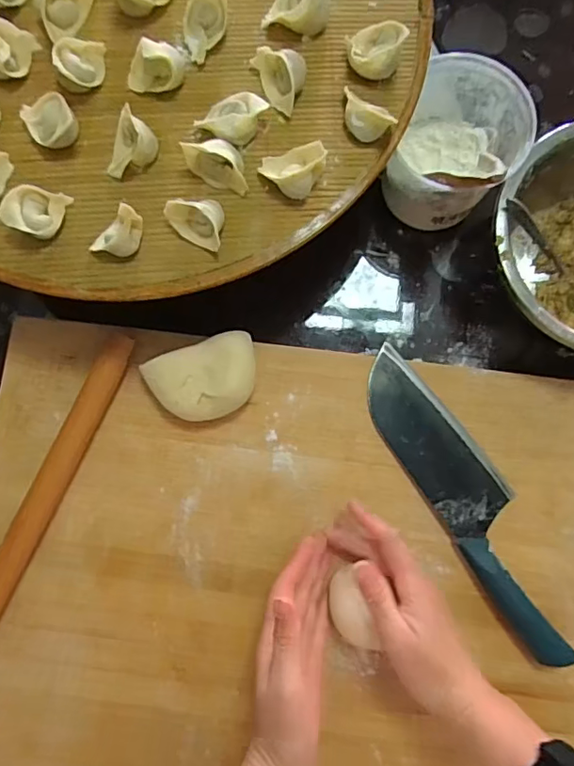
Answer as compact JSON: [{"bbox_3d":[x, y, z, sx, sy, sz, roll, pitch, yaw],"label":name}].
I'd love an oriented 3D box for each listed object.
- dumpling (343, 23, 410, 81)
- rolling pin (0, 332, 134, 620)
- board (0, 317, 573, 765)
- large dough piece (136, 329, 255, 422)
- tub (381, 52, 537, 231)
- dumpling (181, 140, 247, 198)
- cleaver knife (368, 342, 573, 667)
[{"bbox_3d":[0.066,-0.244,0.397,0.040,0.029,0.032,-8,83,-1],"label":"dumpling"},{"bbox_3d":[-0.224,0.134,0.450,0.027,0.024,0.382,25,84,4],"label":"rolling pin"},{"bbox_3d":[0.012,0.172,0.458,0.554,0.021,0.397,6,83,1],"label":"board"},{"bbox_3d":[-0.066,-0.002,0.463,0.090,0.038,0.063,-25,83,-3],"label":"large dough piece"},{"bbox_3d":[0.145,-0.194,0.475,0.092,0.111,0.110,23,83,3],"label":"tub"},{"bbox_3d":[-0.049,-0.156,0.386,0.050,0.023,0.025,30,84,4],"label":"dumpling"},{"bbox_3d":[0.155,0.099,0.462,0.063,0.014,0.284,-33,84,-4],"label":"cleaver knife"}]

